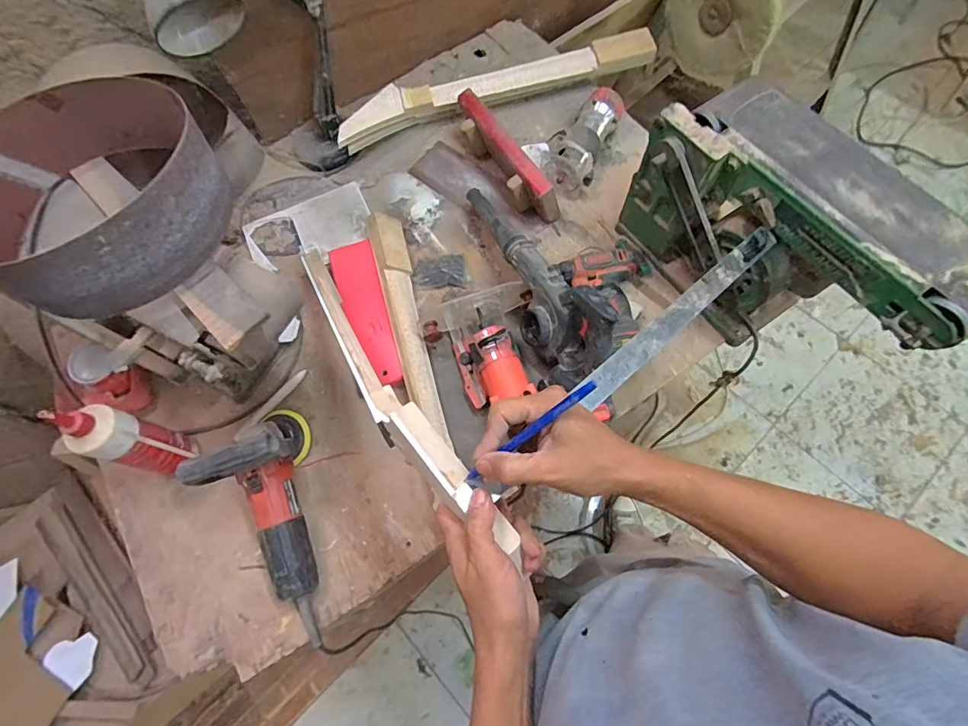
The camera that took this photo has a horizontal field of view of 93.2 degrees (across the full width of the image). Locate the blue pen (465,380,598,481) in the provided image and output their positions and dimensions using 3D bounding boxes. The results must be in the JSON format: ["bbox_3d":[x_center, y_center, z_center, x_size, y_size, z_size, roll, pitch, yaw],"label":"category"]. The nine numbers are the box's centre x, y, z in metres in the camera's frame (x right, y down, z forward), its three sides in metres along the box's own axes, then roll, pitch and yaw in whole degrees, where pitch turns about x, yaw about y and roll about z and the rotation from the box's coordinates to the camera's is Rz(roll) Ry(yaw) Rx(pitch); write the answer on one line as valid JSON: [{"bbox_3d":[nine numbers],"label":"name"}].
[{"bbox_3d":[0.032,0.058,0.363,0.142,0.011,0.009,-42,68,27],"label":"blue pen"}]

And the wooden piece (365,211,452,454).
[{"bbox_3d":[-0.130,-0.063,0.770,0.058,0.040,0.455,-14,69,-3],"label":"wooden piece"}]

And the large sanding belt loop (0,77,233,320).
[{"bbox_3d":[-0.466,-0.199,0.544,0.300,0.110,0.274,32,73,14],"label":"large sanding belt loop"}]

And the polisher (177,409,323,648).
[{"bbox_3d":[-0.291,0.209,0.625,0.117,0.161,0.335,-24,70,-7],"label":"polisher"}]

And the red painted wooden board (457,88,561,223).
[{"bbox_3d":[0.036,-0.384,0.865,0.061,0.100,0.291,-30,70,-9],"label":"red painted wooden board"}]

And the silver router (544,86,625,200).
[{"bbox_3d":[0.188,-0.432,0.885,0.103,0.075,0.223,22,71,11],"label":"silver router"}]

